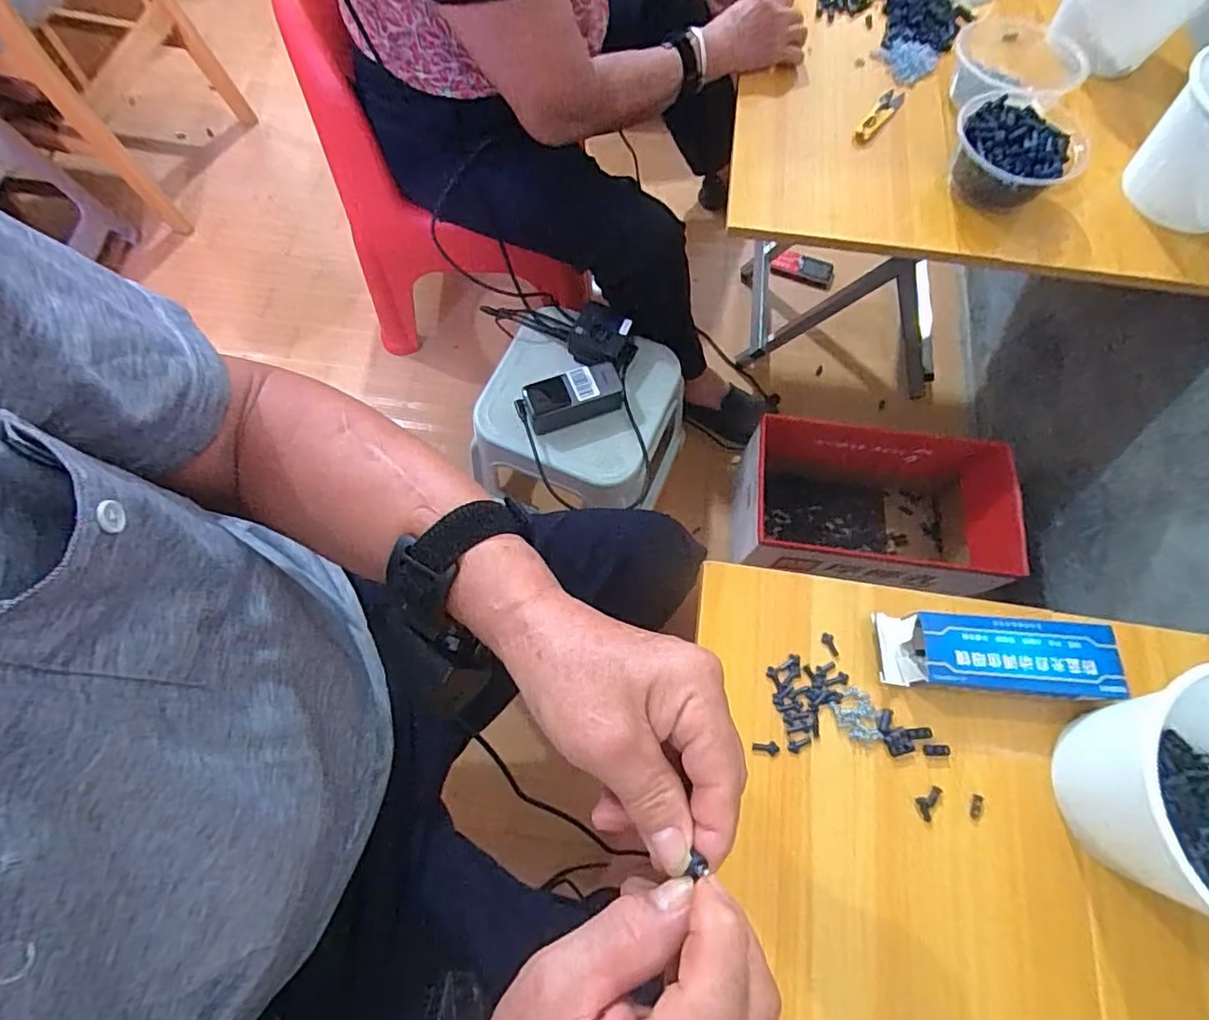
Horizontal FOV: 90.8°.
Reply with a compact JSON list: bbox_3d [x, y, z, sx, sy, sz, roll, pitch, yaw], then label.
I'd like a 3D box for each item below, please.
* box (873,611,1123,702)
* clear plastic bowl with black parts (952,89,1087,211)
[{"bbox_3d":[0.311,0.114,0.471,0.175,0.028,0.057,4,70,1],"label":"box"},{"bbox_3d":[0.451,-0.398,0.672,0.126,0.072,0.128,0,70,-1],"label":"clear plastic bowl with black parts"}]

